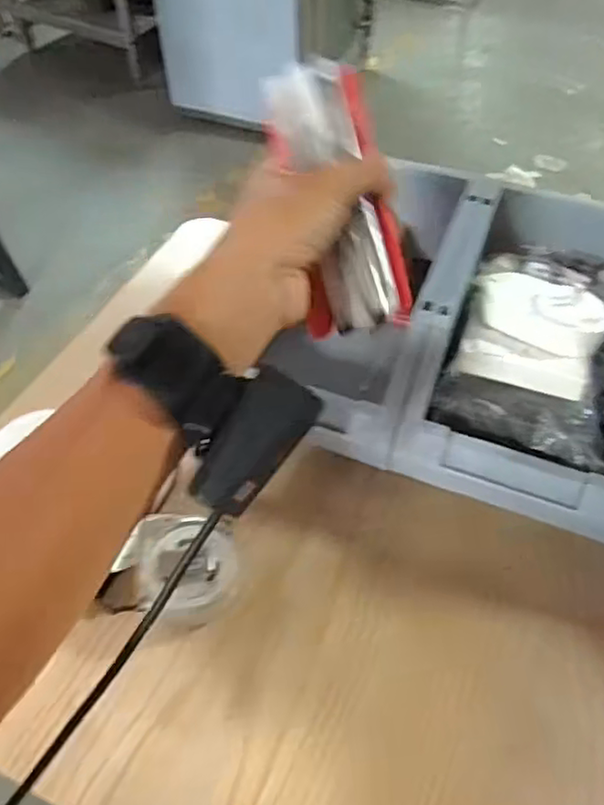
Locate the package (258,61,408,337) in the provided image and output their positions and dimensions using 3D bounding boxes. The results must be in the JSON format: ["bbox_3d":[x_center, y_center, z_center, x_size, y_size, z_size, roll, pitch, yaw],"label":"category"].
[{"bbox_3d":[0.021,-0.112,0.356,0.058,0.145,0.026,-16,9,-11],"label":"package"}]

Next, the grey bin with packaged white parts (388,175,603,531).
[{"bbox_3d":[0.179,-0.052,0.464,0.156,0.078,0.258,17,54,14],"label":"grey bin with packaged white parts"}]

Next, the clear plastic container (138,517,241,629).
[{"bbox_3d":[-0.072,0.109,0.407,0.059,0.030,0.062,-2,52,0],"label":"clear plastic container"}]

